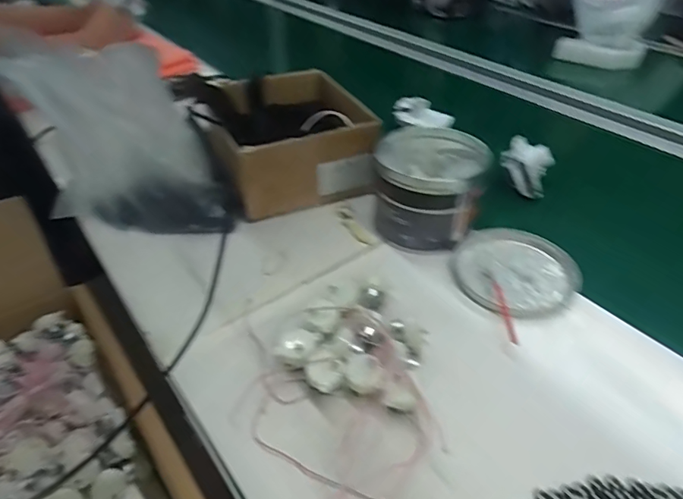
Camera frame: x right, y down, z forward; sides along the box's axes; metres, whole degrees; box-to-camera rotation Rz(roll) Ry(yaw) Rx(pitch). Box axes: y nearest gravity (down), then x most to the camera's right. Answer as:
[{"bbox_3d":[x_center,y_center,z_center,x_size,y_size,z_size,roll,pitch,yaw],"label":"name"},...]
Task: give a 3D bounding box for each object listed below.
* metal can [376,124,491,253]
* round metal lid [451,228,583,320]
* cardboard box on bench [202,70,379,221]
[{"bbox_3d":[0.109,-0.078,0.569,0.127,0.112,0.127,0,40,0],"label":"metal can"},{"bbox_3d":[0.194,0.023,0.523,0.128,0.020,0.128,0,40,0],"label":"round metal lid"},{"bbox_3d":[-0.064,-0.151,0.661,0.199,0.114,0.201,-12,41,-15],"label":"cardboard box on bench"}]

